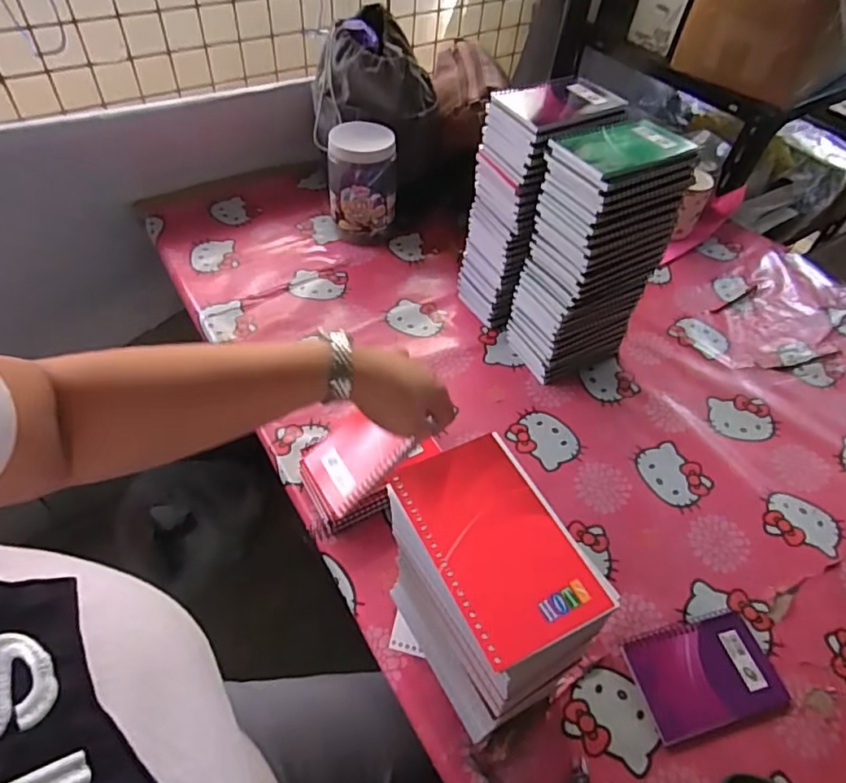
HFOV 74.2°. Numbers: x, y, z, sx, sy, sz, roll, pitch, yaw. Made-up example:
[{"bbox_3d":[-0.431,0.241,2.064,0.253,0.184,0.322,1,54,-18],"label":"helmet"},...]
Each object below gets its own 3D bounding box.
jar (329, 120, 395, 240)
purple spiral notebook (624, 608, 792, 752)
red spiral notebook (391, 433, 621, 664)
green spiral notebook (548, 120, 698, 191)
[{"bbox_3d":[-0.094,-0.324,0.877,0.101,0.158,0.103,3,49,-3],"label":"jar"},{"bbox_3d":[0.258,0.255,0.509,0.131,0.005,0.085,-10,51,-13],"label":"purple spiral notebook"},{"bbox_3d":[0.044,0.085,0.334,0.083,0.008,0.128,-20,54,-21],"label":"red spiral notebook"},{"bbox_3d":[0.206,-0.249,0.570,0.137,0.014,0.088,-21,54,-21],"label":"green spiral notebook"}]

